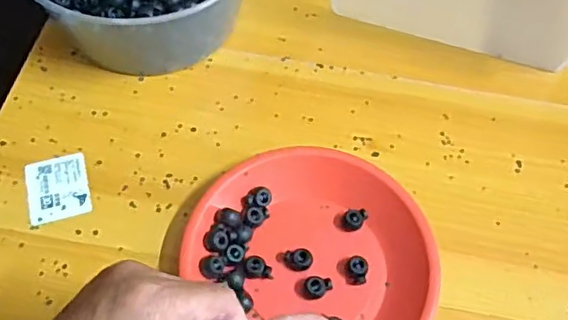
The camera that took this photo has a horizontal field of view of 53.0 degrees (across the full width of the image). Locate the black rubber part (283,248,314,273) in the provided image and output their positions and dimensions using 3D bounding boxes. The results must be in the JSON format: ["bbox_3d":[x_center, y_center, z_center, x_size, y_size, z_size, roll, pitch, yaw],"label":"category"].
[{"bbox_3d":[0.012,0.081,0.468,0.022,0.010,0.018,21,61,7],"label":"black rubber part"}]

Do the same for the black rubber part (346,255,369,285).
[{"bbox_3d":[0.060,0.089,0.467,0.018,0.011,0.024,14,60,3],"label":"black rubber part"}]

